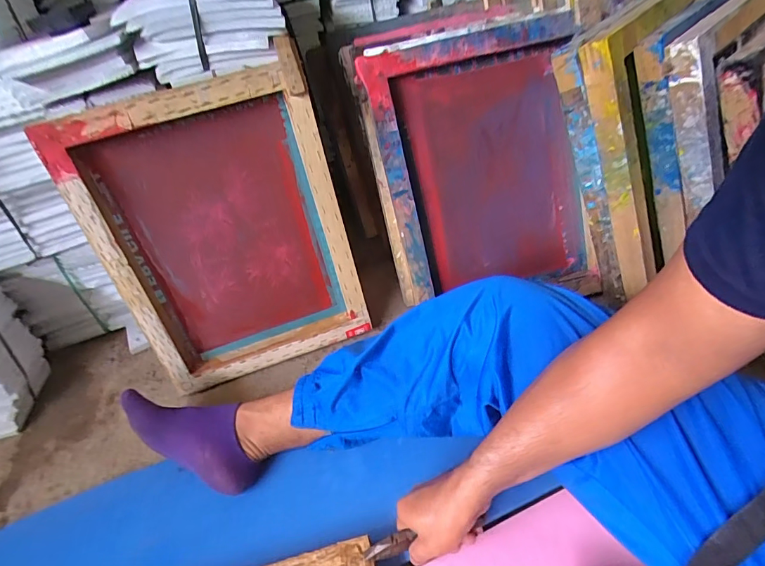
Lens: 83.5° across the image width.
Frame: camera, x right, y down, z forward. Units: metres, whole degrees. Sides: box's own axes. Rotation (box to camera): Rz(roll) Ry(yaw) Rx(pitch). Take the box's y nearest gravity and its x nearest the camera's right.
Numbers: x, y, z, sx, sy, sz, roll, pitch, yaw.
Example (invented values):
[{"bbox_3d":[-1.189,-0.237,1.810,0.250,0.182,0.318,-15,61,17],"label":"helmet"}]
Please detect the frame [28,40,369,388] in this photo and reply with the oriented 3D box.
[{"bbox_3d":[-0.251,-0.071,0.715,0.375,0.485,0.063,-18,29,-7],"label":"frame"}]

